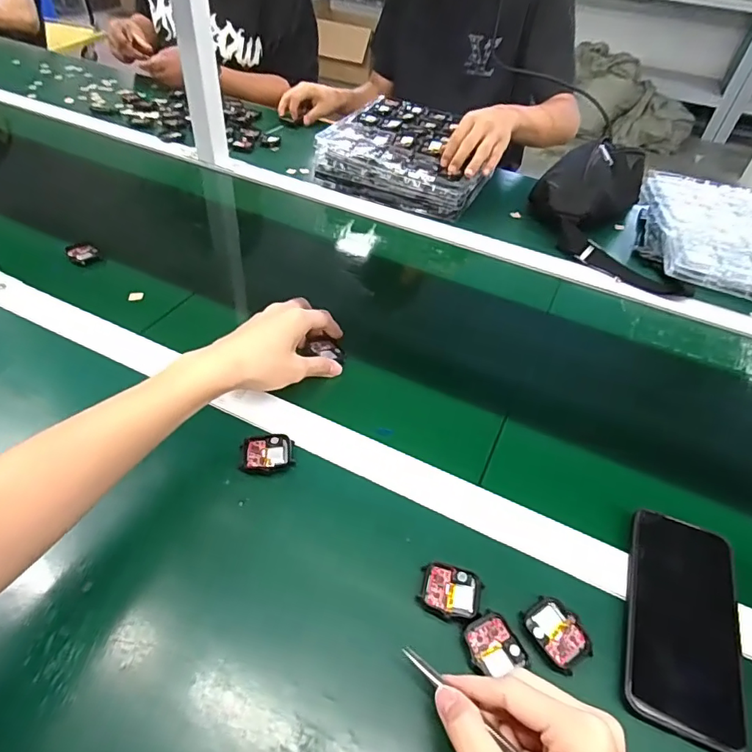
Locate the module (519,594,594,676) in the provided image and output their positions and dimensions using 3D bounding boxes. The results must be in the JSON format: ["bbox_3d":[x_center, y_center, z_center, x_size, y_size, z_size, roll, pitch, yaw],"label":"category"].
[{"bbox_3d":[0.132,0.186,0.357,0.038,0.004,0.047,-25,53,-25],"label":"module"}]

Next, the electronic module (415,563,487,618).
[{"bbox_3d":[0.057,0.164,0.374,0.046,0.005,0.037,13,47,8],"label":"electronic module"}]

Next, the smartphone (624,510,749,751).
[{"bbox_3d":[0.232,0.179,0.368,0.077,0.009,0.158,20,49,14],"label":"smartphone"}]

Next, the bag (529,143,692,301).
[{"bbox_3d":[0.365,-0.269,0.778,0.197,0.094,0.326,6,45,-1],"label":"bag"}]

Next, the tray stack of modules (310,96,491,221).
[{"bbox_3d":[0.067,-0.402,0.890,0.269,0.081,0.267,21,47,14],"label":"tray stack of modules"}]

